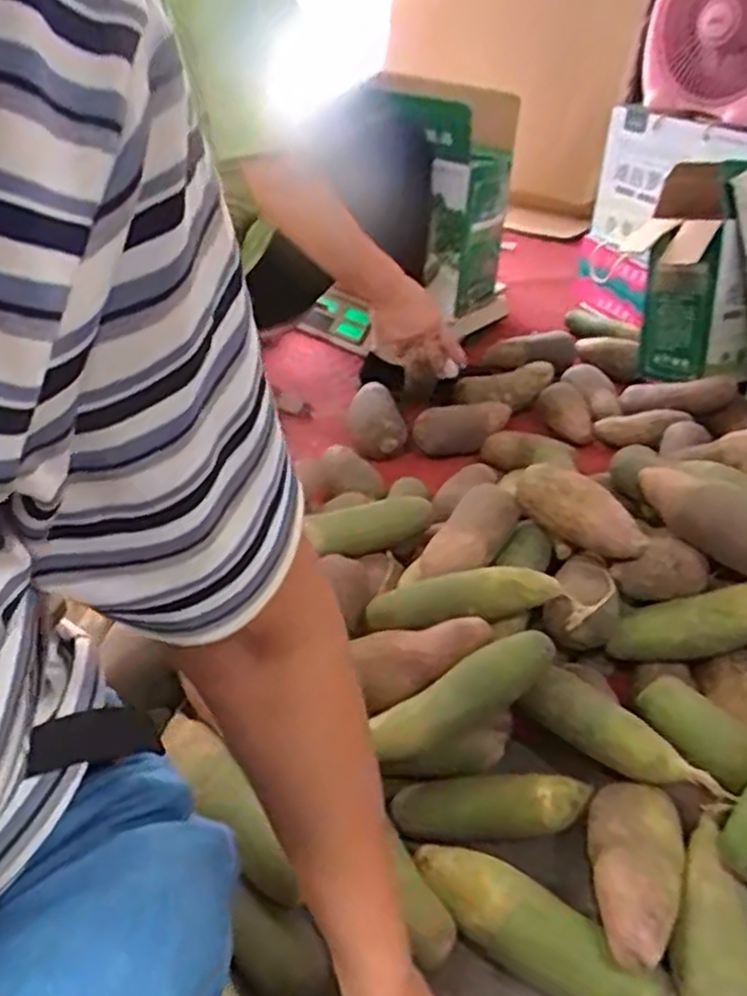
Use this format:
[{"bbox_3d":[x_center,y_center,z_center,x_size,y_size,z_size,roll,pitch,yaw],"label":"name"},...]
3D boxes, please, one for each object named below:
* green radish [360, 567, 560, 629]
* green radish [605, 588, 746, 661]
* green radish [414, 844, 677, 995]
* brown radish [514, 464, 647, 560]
[{"bbox_3d":[0.082,0.102,0.782,0.204,0.054,0.047,-13,29,24],"label":"green radish"},{"bbox_3d":[0.337,0.126,0.782,0.201,0.055,0.042,-17,34,9],"label":"green radish"},{"bbox_3d":[0.128,0.335,0.603,0.203,0.051,0.063,19,39,23],"label":"green radish"},{"bbox_3d":[0.219,0.019,0.822,0.056,0.072,0.150,-23,43,-31],"label":"brown radish"}]

